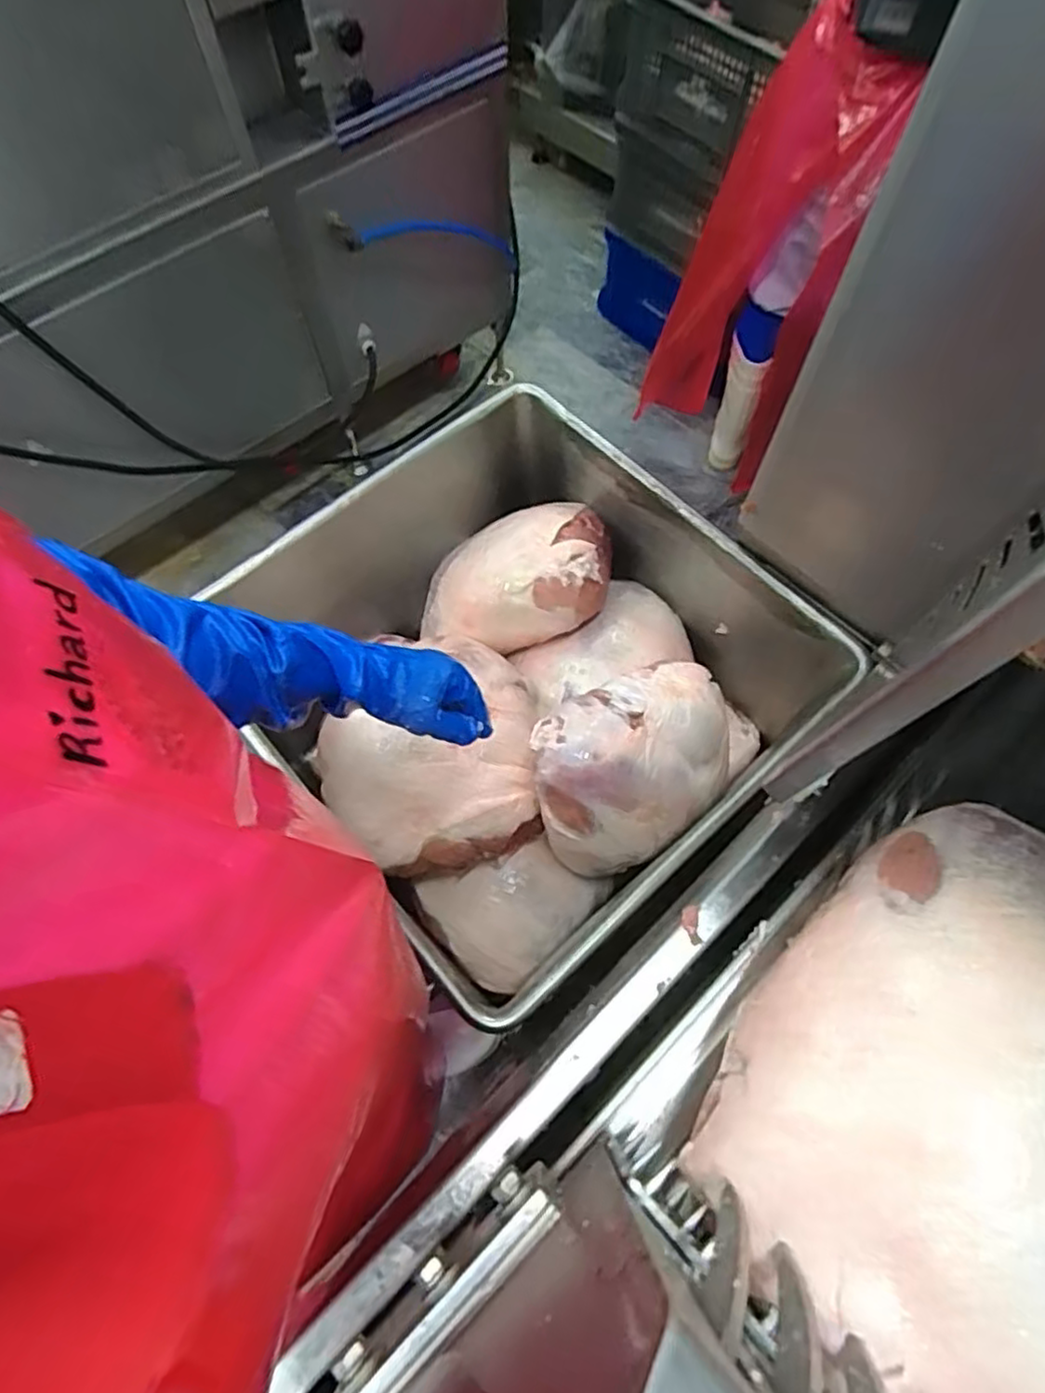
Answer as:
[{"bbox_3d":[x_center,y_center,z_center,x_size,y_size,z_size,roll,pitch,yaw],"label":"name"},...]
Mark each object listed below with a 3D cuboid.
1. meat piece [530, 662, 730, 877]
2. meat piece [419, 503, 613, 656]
[{"bbox_3d":[0.149,0.095,0.923,0.272,0.182,0.217,-20,69,-8],"label":"meat piece"},{"bbox_3d":[-0.015,-0.198,1.083,0.305,0.128,0.232,-4,68,-2],"label":"meat piece"}]

